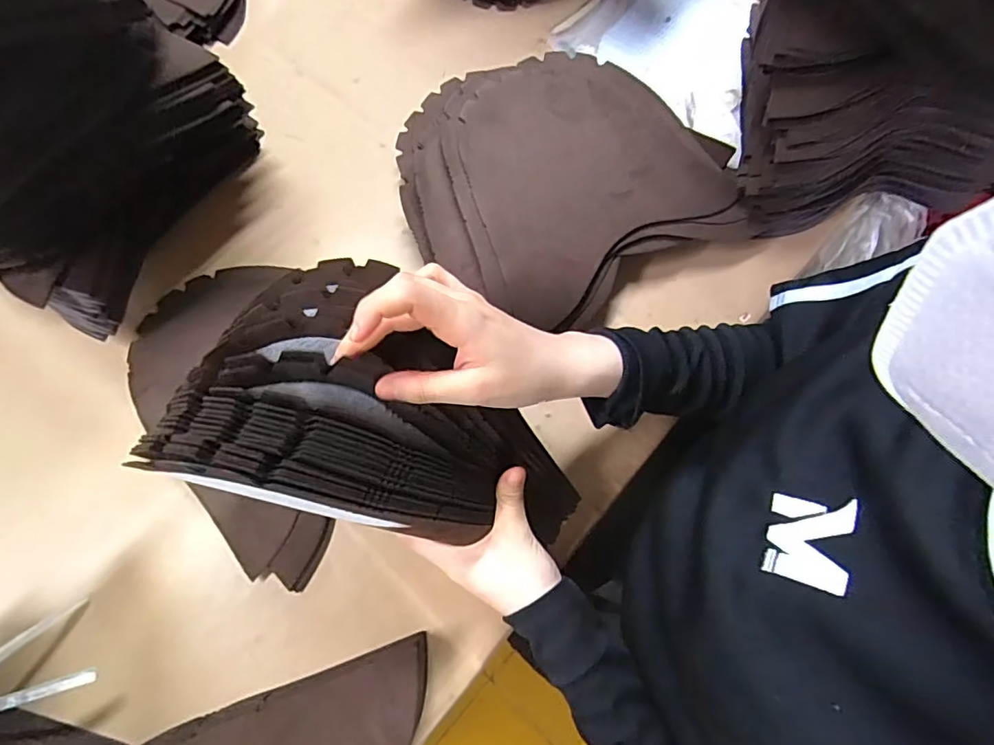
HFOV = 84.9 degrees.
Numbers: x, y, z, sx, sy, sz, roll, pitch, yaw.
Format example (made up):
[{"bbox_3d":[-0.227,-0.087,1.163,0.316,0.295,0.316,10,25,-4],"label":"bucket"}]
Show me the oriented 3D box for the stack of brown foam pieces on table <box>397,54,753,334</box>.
[{"bbox_3d":[0.063,-0.199,0.539,0.314,0.074,0.289,-25,74,-10],"label":"stack of brown foam pieces on table"}]

